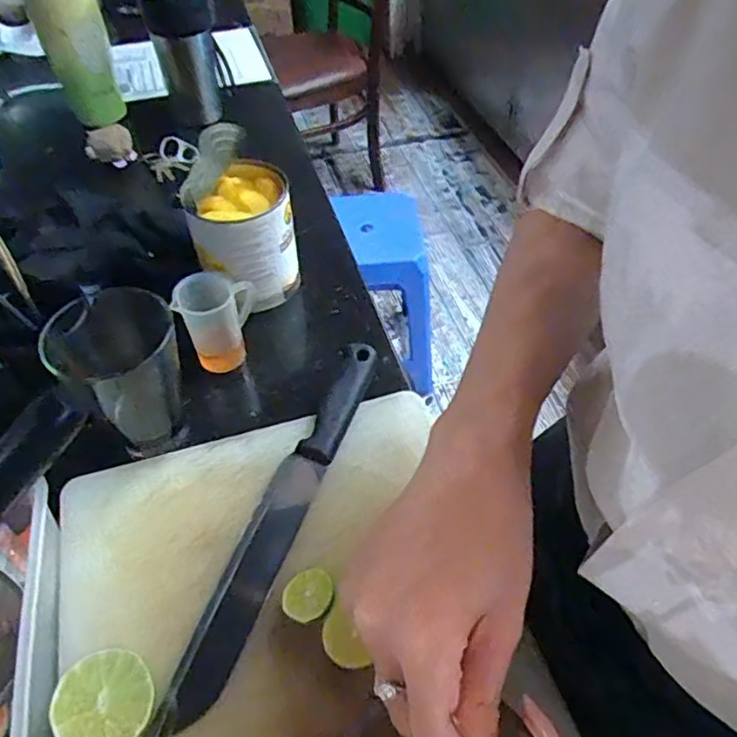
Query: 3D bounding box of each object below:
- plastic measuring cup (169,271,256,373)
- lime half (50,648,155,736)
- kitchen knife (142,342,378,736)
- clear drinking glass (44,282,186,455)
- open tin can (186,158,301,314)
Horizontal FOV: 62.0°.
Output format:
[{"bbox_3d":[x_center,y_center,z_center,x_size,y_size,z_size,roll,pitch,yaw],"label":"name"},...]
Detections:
[{"bbox_3d":[-0.133,-0.041,0.556,0.069,0.088,0.049,-13,50,-9],"label":"plastic measuring cup"},{"bbox_3d":[-0.155,0.200,0.362,0.055,0.028,0.055,9,46,-9],"label":"lime half"},{"bbox_3d":[-0.064,0.105,0.458,0.035,0.027,0.318,16,52,15],"label":"kitchen knife"},{"bbox_3d":[-0.192,0.001,0.485,0.091,0.118,0.083,-23,53,-17],"label":"clear drinking glass"},{"bbox_3d":[-0.120,-0.127,0.617,0.091,0.129,0.088,-1,50,1],"label":"open tin can"}]

